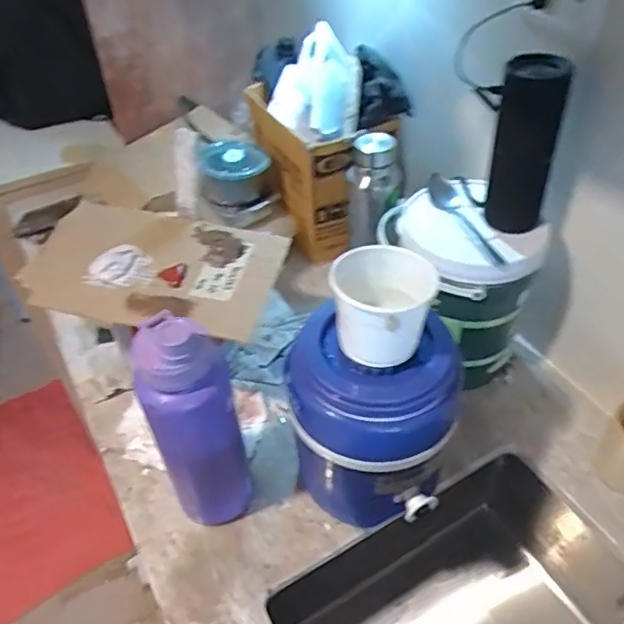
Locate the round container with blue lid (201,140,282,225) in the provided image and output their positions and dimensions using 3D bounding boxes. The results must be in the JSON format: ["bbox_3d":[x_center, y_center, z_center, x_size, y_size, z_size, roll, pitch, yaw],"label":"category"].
[{"bbox_3d":[-0.113,-0.200,0.914,0.105,0.092,0.106,-1,45,1],"label":"round container with blue lid"}]

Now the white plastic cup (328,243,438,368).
[{"bbox_3d":[0.065,-0.001,0.548,0.093,0.090,0.086,2,45,5],"label":"white plastic cup"}]

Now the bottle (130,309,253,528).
[{"bbox_3d":[-0.117,0.116,0.596,0.085,0.291,0.067,-20,47,-17],"label":"bottle"}]

